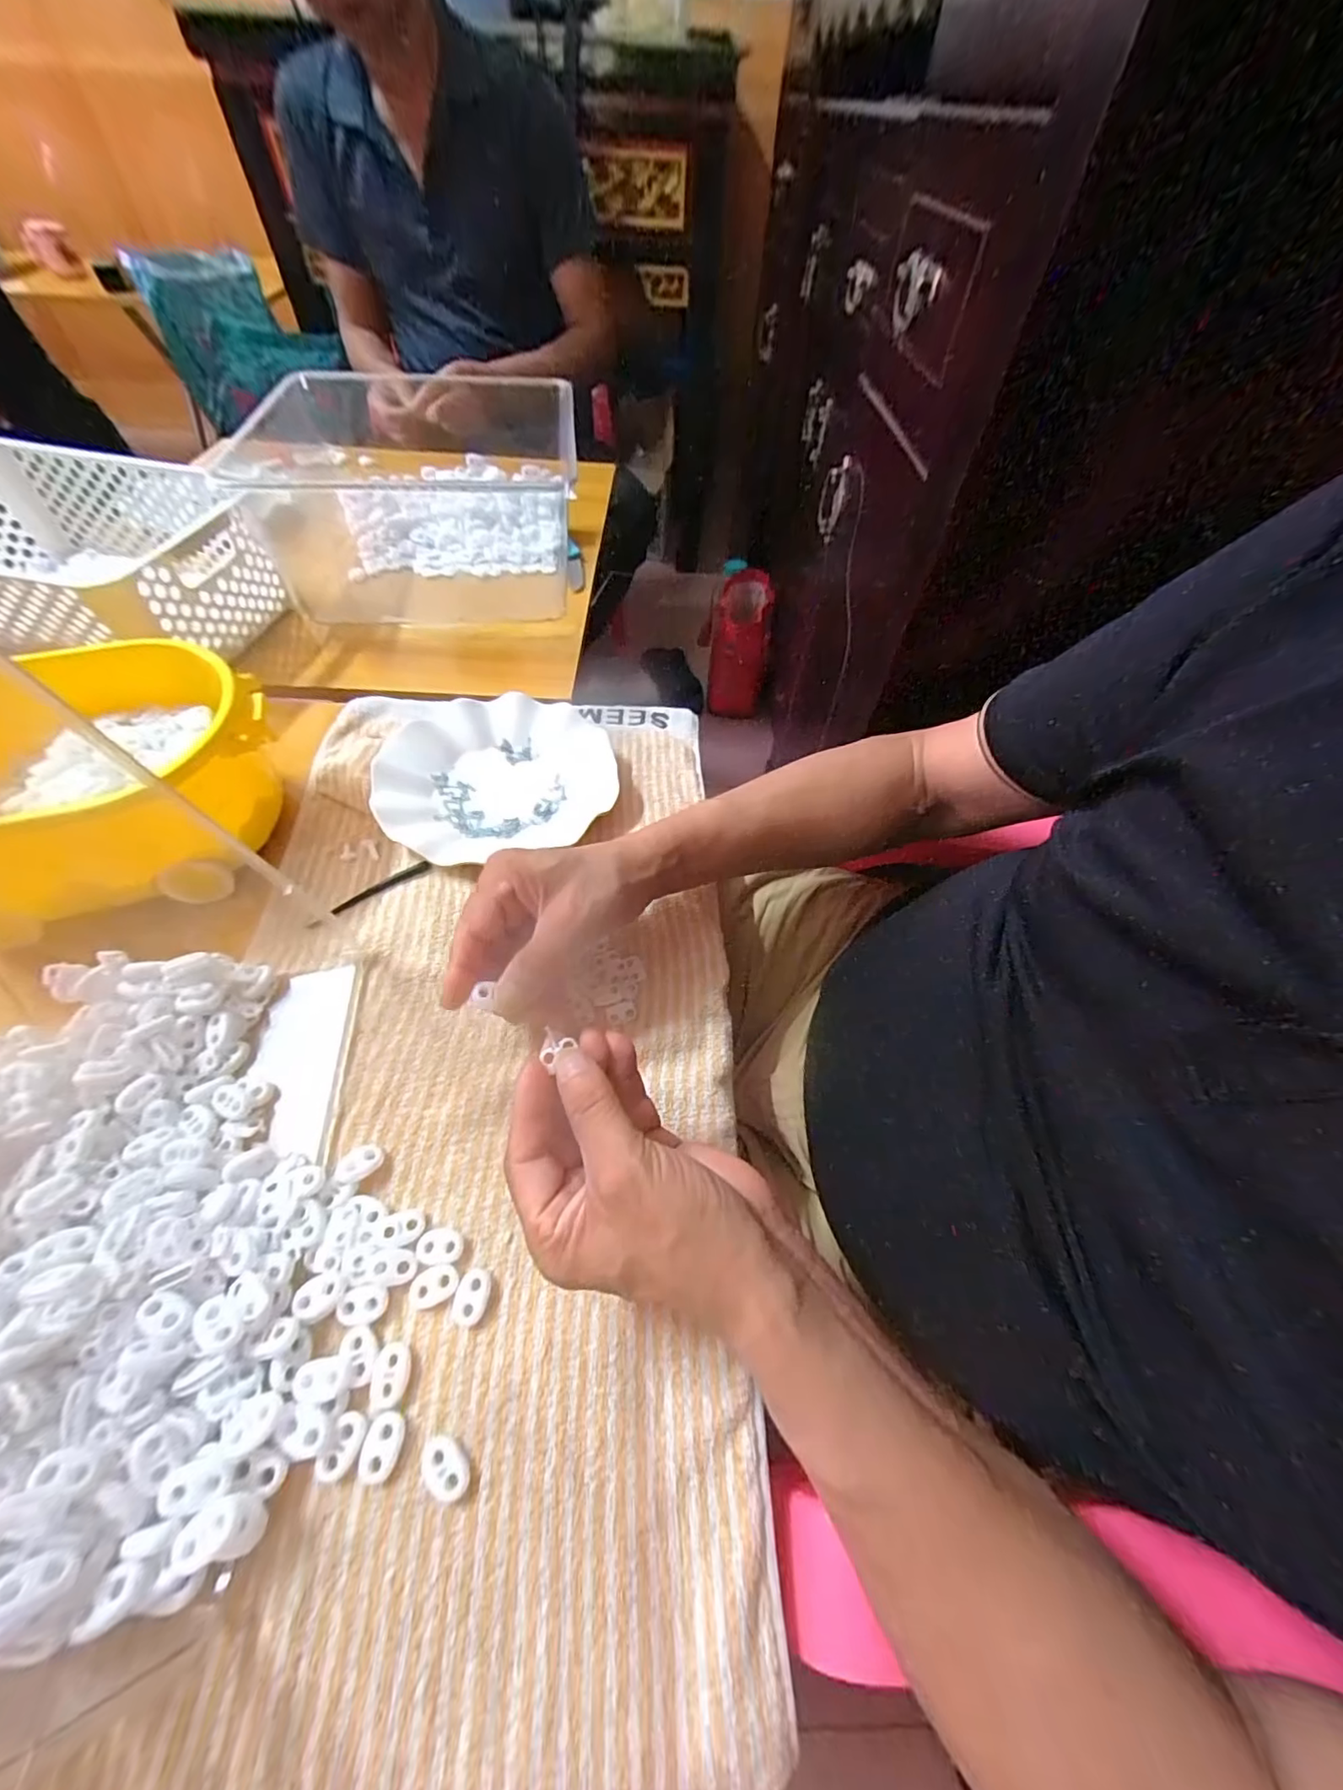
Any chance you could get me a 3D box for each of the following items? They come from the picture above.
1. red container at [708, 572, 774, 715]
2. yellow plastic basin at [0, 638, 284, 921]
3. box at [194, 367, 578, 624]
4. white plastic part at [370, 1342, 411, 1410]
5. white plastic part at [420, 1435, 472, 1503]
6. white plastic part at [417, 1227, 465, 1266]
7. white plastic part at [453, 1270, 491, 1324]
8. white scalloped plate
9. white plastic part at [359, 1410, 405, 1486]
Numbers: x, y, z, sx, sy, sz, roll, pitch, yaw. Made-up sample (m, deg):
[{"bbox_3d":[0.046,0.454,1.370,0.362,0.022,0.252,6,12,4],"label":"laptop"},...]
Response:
[{"bbox_3d":[0.150,-0.566,1.271,0.124,0.267,0.179,0,56,-4],"label":"red container"},{"bbox_3d":[-0.367,-0.078,0.381,0.194,0.102,0.172,-26,61,-20],"label":"yellow plastic basin"},{"bbox_3d":[-0.282,-0.436,0.620,0.334,0.129,0.274,-3,55,-6],"label":"box"},{"bbox_3d":[-0.127,0.217,0.256,0.015,0.004,0.022,3,56,-2],"label":"white plastic part"},{"bbox_3d":[-0.096,0.244,0.241,0.024,0.007,0.016,37,61,19],"label":"white plastic part"},{"bbox_3d":[-0.116,0.177,0.284,0.022,0.004,0.016,-4,56,-7],"label":"white plastic part"},{"bbox_3d":[-0.097,0.195,0.274,0.015,0.004,0.021,12,56,4],"label":"white plastic part"},{"bbox_3d":[-0.141,-0.102,0.463,0.183,0.022,0.172,2,56,-3],"label":"white scalloped plate"},{"bbox_3d":[-0.125,0.237,0.243,0.016,0.005,0.023,8,56,1],"label":"white plastic part"}]

